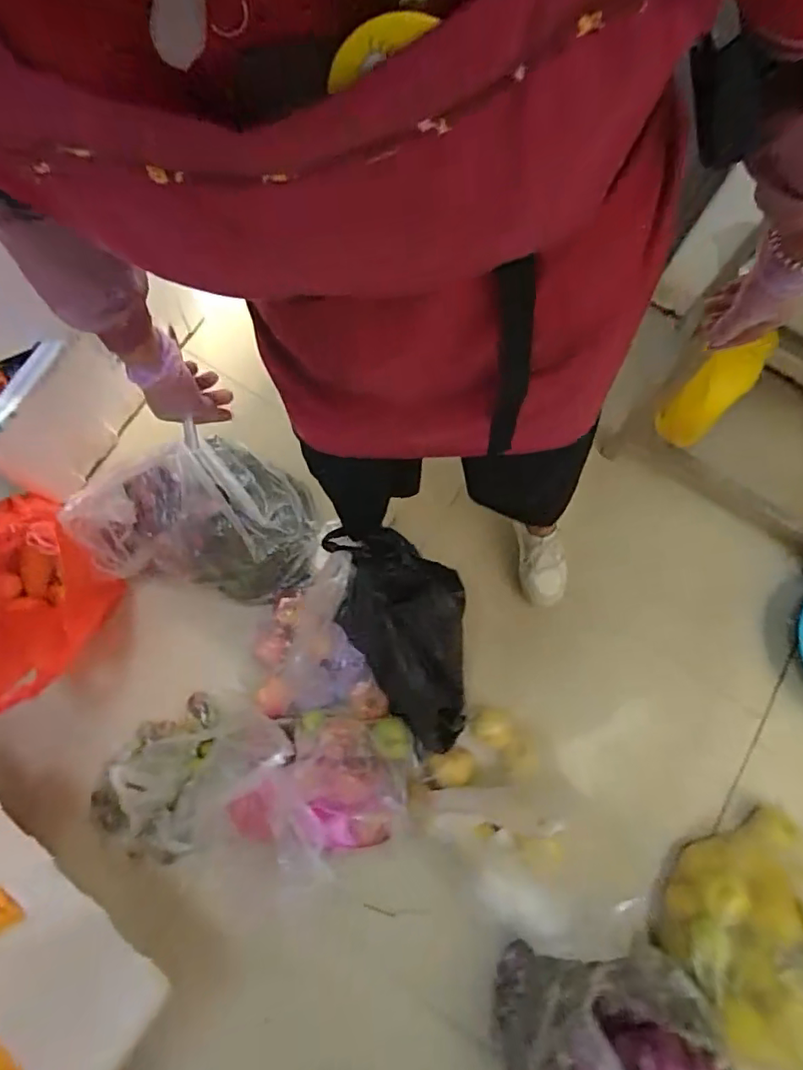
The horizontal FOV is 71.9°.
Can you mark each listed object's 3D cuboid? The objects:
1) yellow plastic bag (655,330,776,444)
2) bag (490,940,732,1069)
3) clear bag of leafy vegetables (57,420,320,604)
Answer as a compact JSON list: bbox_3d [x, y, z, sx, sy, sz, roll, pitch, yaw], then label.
[{"bbox_3d":[0.615,-0.284,1.095,0.098,0.253,0.038,47,42,11],"label":"yellow plastic bag"},{"bbox_3d":[0.318,0.821,0.848,0.318,0.235,0.316,-2,74,-2],"label":"bag"},{"bbox_3d":[-0.399,-0.030,1.156,0.443,0.206,0.278,12,74,2],"label":"clear bag of leafy vegetables"}]

